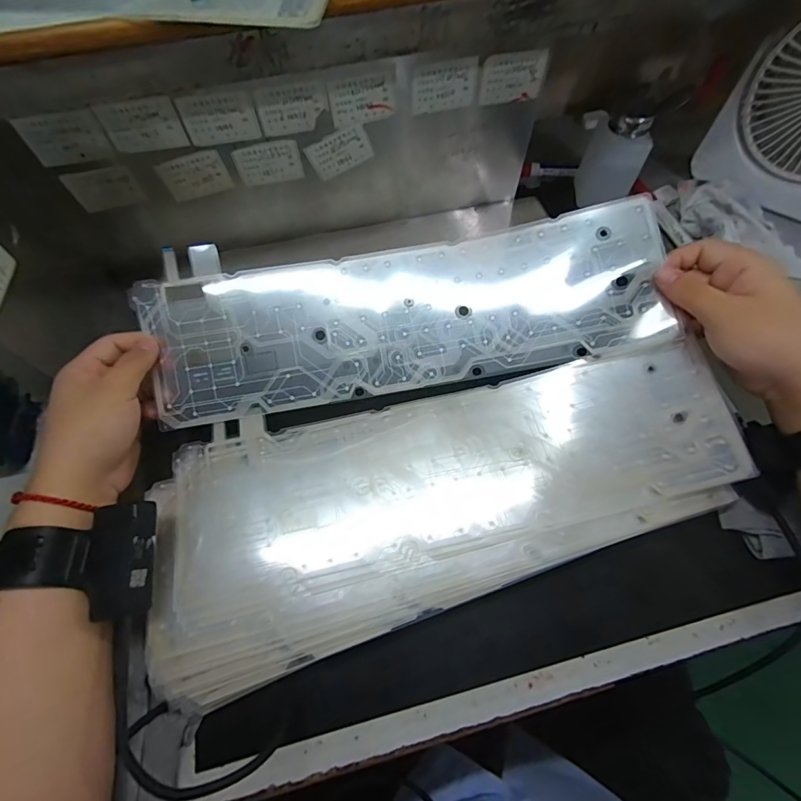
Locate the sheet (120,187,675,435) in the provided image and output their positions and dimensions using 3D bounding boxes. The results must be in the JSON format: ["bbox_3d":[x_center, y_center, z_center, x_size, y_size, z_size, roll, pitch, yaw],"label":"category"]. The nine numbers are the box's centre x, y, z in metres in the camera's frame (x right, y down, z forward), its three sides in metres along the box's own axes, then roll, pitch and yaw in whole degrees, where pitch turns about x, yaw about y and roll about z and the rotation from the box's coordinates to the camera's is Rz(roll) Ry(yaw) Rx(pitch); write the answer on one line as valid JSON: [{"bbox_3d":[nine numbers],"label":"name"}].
[{"bbox_3d":[0.001,-0.073,0.352,0.414,0.027,0.128,-8,89,1],"label":"sheet"}]

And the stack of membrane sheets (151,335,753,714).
[{"bbox_3d":[0.034,0.058,0.315,0.432,0.028,0.171,-16,64,-6],"label":"stack of membrane sheets"}]

